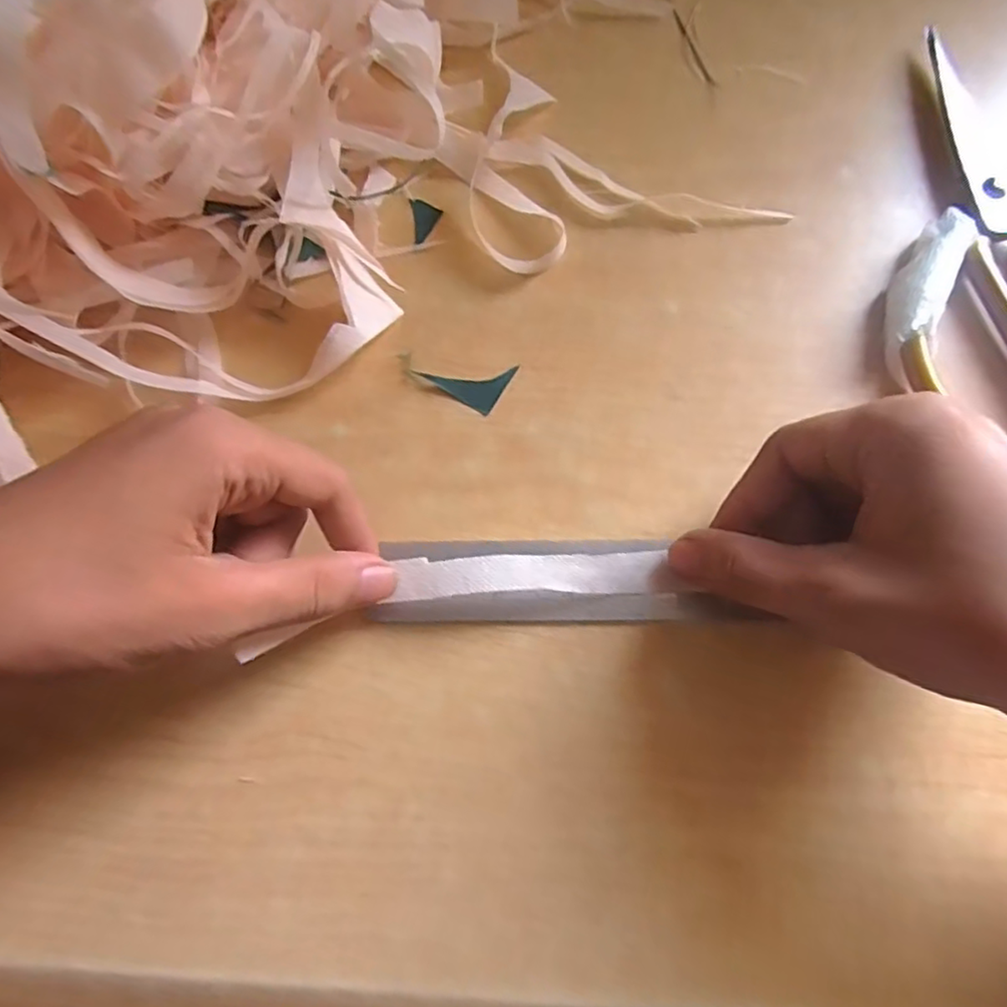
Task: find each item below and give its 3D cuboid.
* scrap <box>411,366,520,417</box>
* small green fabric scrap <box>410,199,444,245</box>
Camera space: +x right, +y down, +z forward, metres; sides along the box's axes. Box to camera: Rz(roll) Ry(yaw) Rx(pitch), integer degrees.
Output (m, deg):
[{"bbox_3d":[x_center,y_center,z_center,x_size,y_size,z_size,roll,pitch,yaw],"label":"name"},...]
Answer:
[{"bbox_3d":[-0.014,-0.044,0.258,0.039,0.004,0.019,-5,75,0],"label":"scrap"},{"bbox_3d":[-0.032,-0.121,0.280,0.012,0.004,0.022,-8,75,-1],"label":"small green fabric scrap"}]

